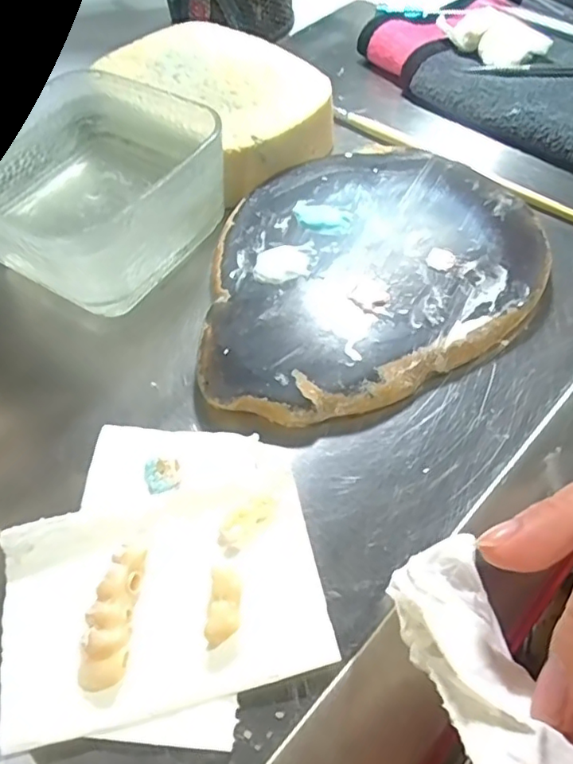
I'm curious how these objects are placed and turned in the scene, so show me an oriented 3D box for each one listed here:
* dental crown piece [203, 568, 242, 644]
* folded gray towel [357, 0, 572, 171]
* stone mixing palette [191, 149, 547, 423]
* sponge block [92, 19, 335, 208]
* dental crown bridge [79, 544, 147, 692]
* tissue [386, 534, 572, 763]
[{"bbox_3d":[-0.017,0.063,0.161,0.009,0.008,0.020,1,58,4],"label":"dental crown piece"},{"bbox_3d":[0.147,-0.187,0.316,0.152,0.022,0.164,-39,64,-19],"label":"folded gray towel"},{"bbox_3d":[0.028,-0.049,0.234,0.147,0.011,0.123,-22,57,-11],"label":"stone mixing palette"},{"bbox_3d":[-0.035,-0.142,0.294,0.081,0.035,0.125,-33,60,-18],"label":"sponge block"},{"bbox_3d":[-0.049,0.065,0.160,0.012,0.008,0.038,0,58,3],"label":"dental crown bridge"},{"bbox_3d":[0.048,0.069,0.131,0.027,0.013,0.088,-13,26,-5],"label":"tissue"}]

